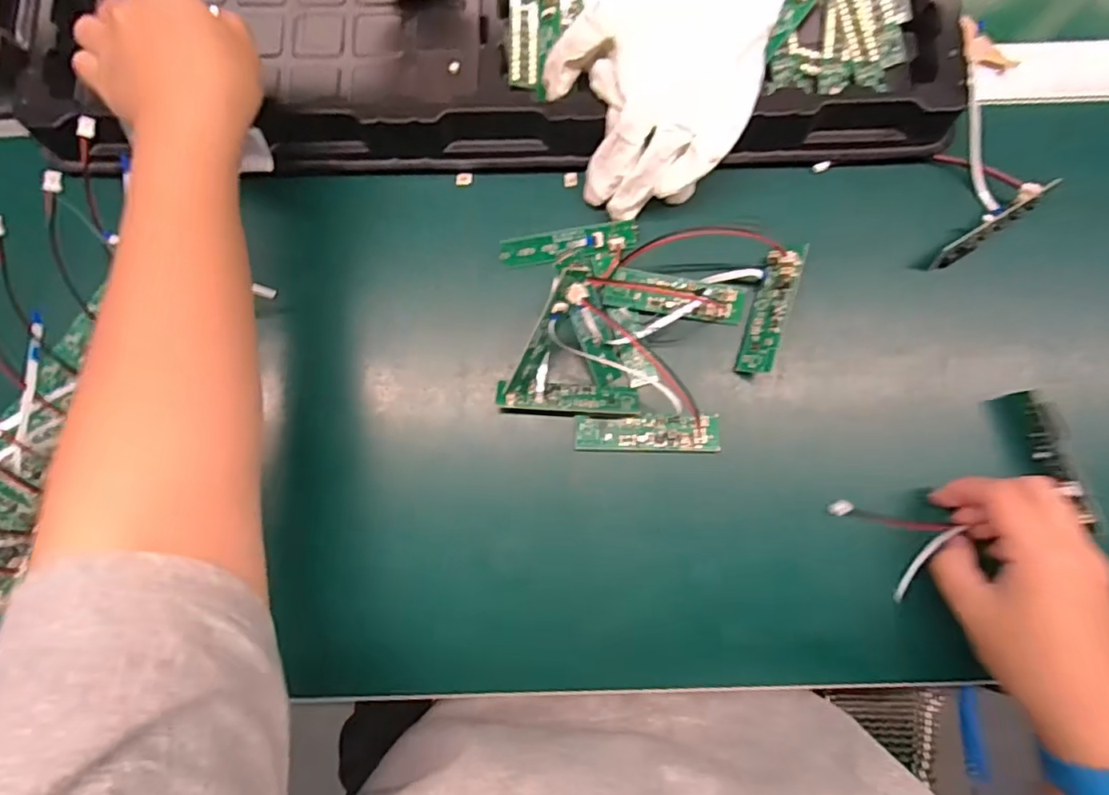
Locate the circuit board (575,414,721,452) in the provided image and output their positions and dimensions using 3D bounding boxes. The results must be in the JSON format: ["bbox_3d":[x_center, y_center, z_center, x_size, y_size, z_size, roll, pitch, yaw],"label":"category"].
[{"bbox_3d":[0.054,0.021,0.343,0.083,0.007,0.021,0,80,1],"label":"circuit board"}]

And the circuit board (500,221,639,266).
[{"bbox_3d":[0.009,-0.094,0.361,0.084,0.005,0.017,-8,100,0],"label":"circuit board"}]

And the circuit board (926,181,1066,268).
[{"bbox_3d":[0.262,-0.105,0.354,0.080,0.021,0.012,-36,82,-5],"label":"circuit board"}]

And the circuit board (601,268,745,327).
[{"bbox_3d":[0.071,-0.060,0.352,0.081,0.009,0.022,7,80,2],"label":"circuit board"}]

